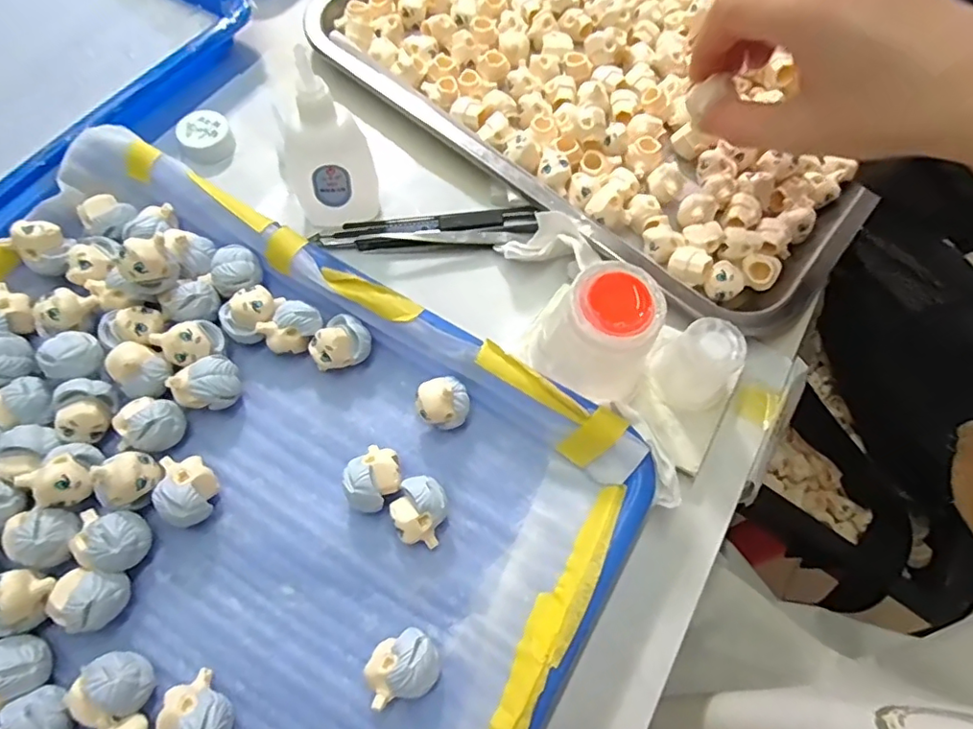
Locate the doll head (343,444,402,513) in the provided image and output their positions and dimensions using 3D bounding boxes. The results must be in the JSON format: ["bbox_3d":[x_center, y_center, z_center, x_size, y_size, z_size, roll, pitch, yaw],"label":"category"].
[{"bbox_3d":[-0.049,0.050,0.245,0.022,0.021,0.027,41,71,14],"label":"doll head"}]

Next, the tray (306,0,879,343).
[{"bbox_3d":[0.086,-0.196,0.362,0.356,0.032,0.259,41,71,14],"label":"tray"}]

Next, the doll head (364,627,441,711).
[{"bbox_3d":[-0.032,0.117,0.216,0.027,0.021,0.023,-21,69,-11],"label":"doll head"}]

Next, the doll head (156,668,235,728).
[{"bbox_3d":[-0.108,0.131,0.205,0.023,0.025,0.028,-33,72,-15],"label":"doll head"}]

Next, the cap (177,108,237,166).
[{"bbox_3d":[-0.164,-0.133,0.326,0.028,0.013,0.028,1,66,-2],"label":"cap"}]

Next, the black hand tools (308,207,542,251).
[{"bbox_3d":[-0.032,-0.073,0.309,0.121,0.007,0.021,-6,67,-5],"label":"black hand tools"}]

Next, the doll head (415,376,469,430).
[{"bbox_3d":[-0.020,0.018,0.259,0.023,0.026,0.023,1,66,-2],"label":"doll head"}]

